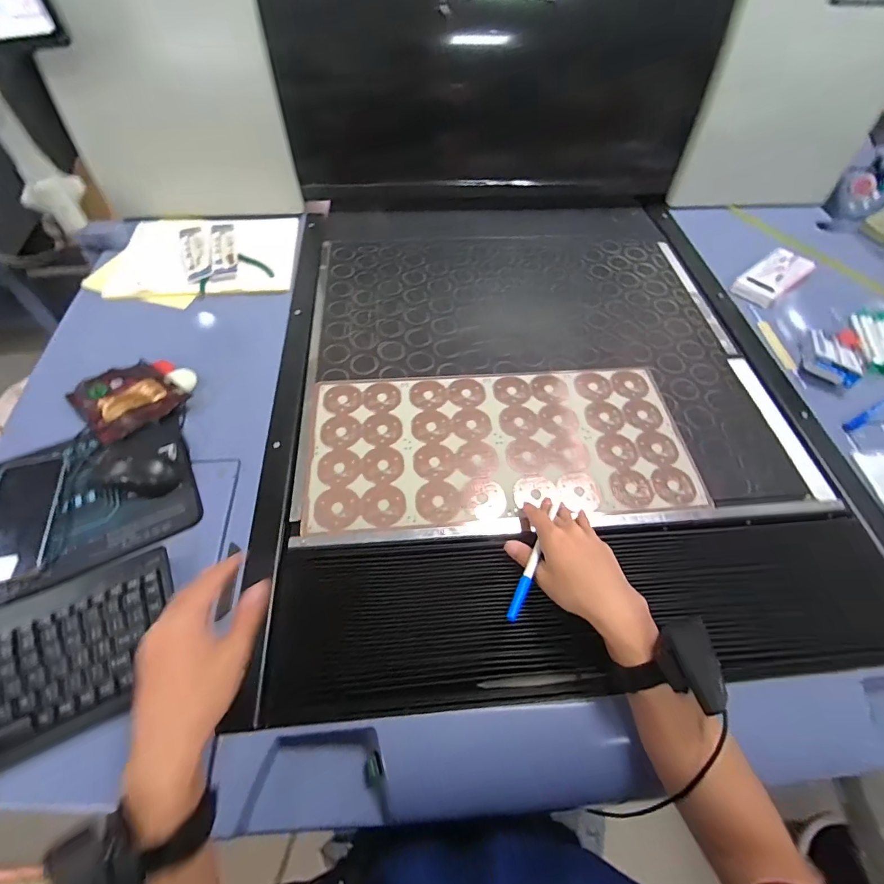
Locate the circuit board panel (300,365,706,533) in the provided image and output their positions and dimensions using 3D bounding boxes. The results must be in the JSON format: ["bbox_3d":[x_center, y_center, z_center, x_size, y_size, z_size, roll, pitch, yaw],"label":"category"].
[{"bbox_3d":[0.079,-0.005,0.621,0.506,0.008,0.242,-3,56,-4],"label":"circuit board panel"}]

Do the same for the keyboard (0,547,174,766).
[{"bbox_3d":[-0.407,0.221,0.420,0.284,0.020,0.143,-22,60,-17],"label":"keyboard"}]

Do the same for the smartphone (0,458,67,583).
[{"bbox_3d":[-0.503,0.090,0.531,0.074,0.013,0.160,-11,57,-11],"label":"smartphone"}]

